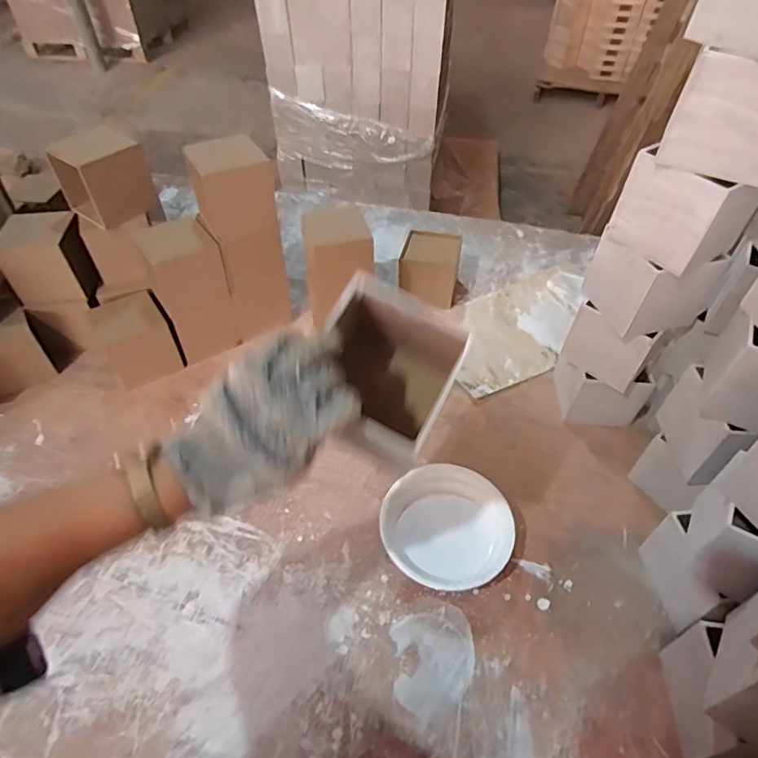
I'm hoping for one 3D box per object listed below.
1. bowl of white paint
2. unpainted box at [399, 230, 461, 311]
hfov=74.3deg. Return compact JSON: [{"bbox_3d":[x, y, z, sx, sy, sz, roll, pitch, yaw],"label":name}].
[{"bbox_3d":[0.093,0.205,0.687,0.168,0.053,0.171,0,47,0],"label":"bowl of white paint"},{"bbox_3d":[0.110,-0.231,1.041,0.115,0.106,0.106,15,48,14],"label":"unpainted box"}]

